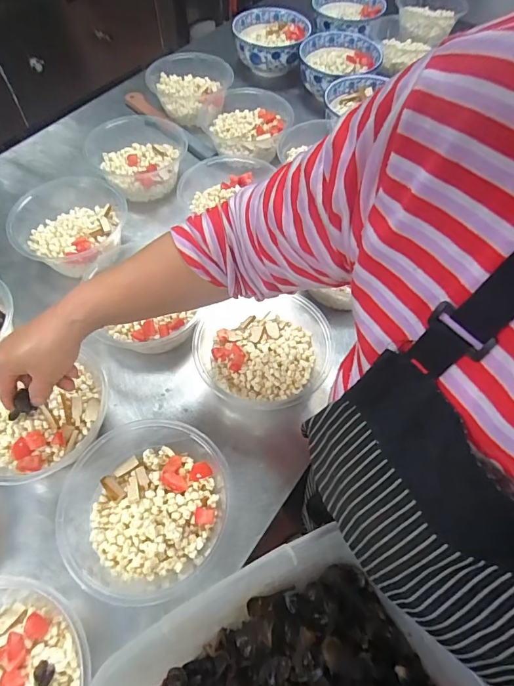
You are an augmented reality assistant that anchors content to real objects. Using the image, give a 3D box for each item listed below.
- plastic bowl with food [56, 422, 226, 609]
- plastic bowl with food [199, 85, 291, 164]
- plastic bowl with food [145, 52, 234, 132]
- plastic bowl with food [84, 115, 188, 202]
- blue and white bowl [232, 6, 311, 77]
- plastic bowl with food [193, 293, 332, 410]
[{"bbox_3d":[-0.124,0.170,0.446,0.190,0.063,0.182,1,62,-2],"label":"plastic bowl with food"},{"bbox_3d":[-0.019,-0.416,0.779,0.158,0.064,0.170,1,62,-2],"label":"plastic bowl with food"},{"bbox_3d":[-0.135,-0.532,0.842,0.161,0.059,0.165,10,62,3],"label":"plastic bowl with food"},{"bbox_3d":[-0.202,-0.334,0.736,0.172,0.077,0.173,1,62,-2],"label":"plastic bowl with food"},{"bbox_3d":[0.031,-0.681,0.924,0.169,0.070,0.171,1,62,-2],"label":"blue and white bowl"},{"bbox_3d":[0.012,0.011,0.534,0.182,0.072,0.161,-6,62,-5],"label":"plastic bowl with food"}]

